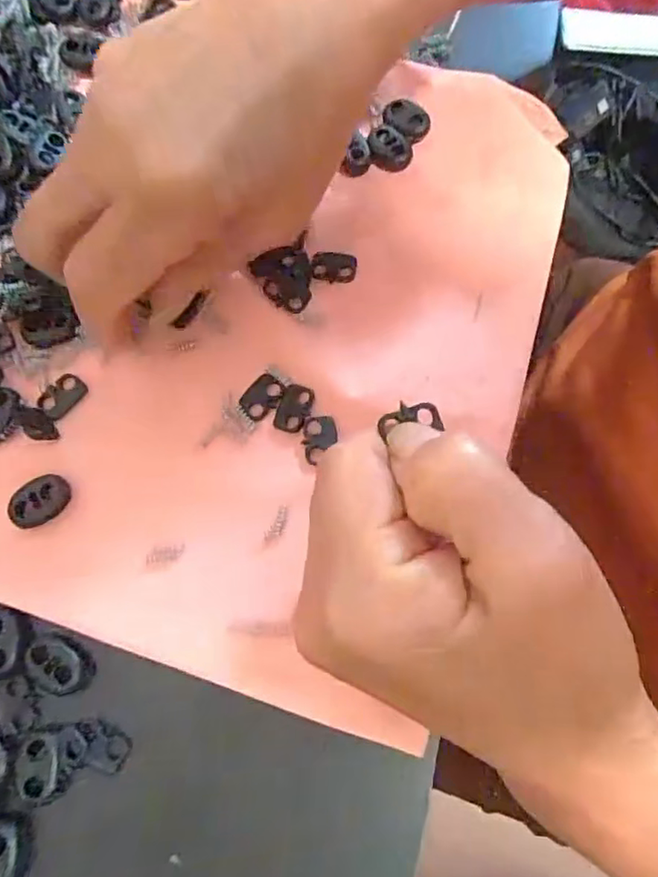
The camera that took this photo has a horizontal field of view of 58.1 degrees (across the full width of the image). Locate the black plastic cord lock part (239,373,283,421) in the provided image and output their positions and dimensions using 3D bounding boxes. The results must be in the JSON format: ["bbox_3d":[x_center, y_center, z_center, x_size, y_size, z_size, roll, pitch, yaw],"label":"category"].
[{"bbox_3d":[-0.025,-0.016,0.221,0.012,0.004,0.018,37,77,10],"label":"black plastic cord lock part"}]

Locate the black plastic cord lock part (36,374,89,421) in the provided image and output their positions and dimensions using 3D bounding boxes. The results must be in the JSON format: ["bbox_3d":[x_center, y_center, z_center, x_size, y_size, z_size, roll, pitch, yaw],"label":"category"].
[{"bbox_3d":[-0.101,-0.016,0.222,0.013,0.004,0.018,38,77,11],"label":"black plastic cord lock part"}]

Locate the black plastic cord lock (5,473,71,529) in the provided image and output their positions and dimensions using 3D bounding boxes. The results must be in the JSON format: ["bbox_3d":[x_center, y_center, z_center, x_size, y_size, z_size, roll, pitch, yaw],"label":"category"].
[{"bbox_3d":[-0.102,0.022,0.208,0.022,0.004,0.015,-34,76,-9],"label":"black plastic cord lock"}]

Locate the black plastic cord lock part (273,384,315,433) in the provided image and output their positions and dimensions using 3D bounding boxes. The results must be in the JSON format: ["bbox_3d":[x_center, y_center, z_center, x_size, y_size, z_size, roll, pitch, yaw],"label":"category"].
[{"bbox_3d":[-0.013,-0.011,0.219,0.013,0.004,0.018,19,74,6],"label":"black plastic cord lock part"}]

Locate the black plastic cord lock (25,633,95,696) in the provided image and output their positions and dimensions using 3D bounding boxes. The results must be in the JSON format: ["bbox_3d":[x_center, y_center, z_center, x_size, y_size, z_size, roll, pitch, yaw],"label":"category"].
[{"bbox_3d":[-0.089,0.074,0.194,0.022,0.004,0.016,35,77,10],"label":"black plastic cord lock"}]

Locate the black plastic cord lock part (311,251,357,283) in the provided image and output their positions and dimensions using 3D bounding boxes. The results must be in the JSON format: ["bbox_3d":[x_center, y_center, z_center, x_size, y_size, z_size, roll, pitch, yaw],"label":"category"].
[{"bbox_3d":[0.002,-0.070,0.236,0.018,0.004,0.013,1,73,1],"label":"black plastic cord lock part"}]

